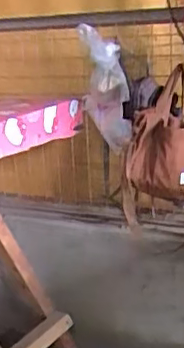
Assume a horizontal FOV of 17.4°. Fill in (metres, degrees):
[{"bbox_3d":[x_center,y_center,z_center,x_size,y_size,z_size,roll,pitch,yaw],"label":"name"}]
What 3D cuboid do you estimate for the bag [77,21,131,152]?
[{"bbox_3d":[0.037,-0.226,1.669,0.128,0.329,0.130,-3,15,3],"label":"bag"}]

